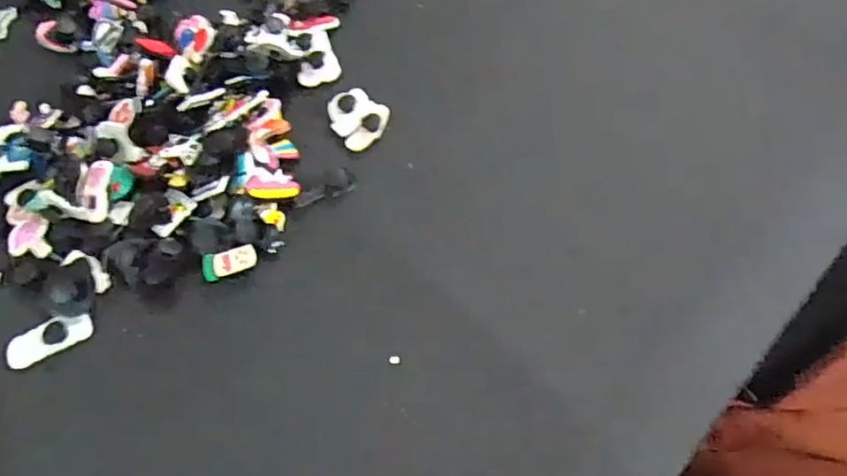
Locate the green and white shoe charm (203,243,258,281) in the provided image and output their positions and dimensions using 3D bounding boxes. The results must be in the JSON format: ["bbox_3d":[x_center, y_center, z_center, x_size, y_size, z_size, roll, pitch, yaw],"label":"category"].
[{"bbox_3d":[-0.100,0.012,0.291,0.027,0.004,0.014,-22,66,-6],"label":"green and white shoe charm"}]

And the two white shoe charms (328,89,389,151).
[{"bbox_3d":[-0.039,-0.071,0.326,0.031,0.008,0.038,-38,69,-13],"label":"two white shoe charms"}]

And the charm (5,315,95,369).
[{"bbox_3d":[-0.190,0.052,0.286,0.042,0.010,0.018,-28,67,-9],"label":"charm"}]

